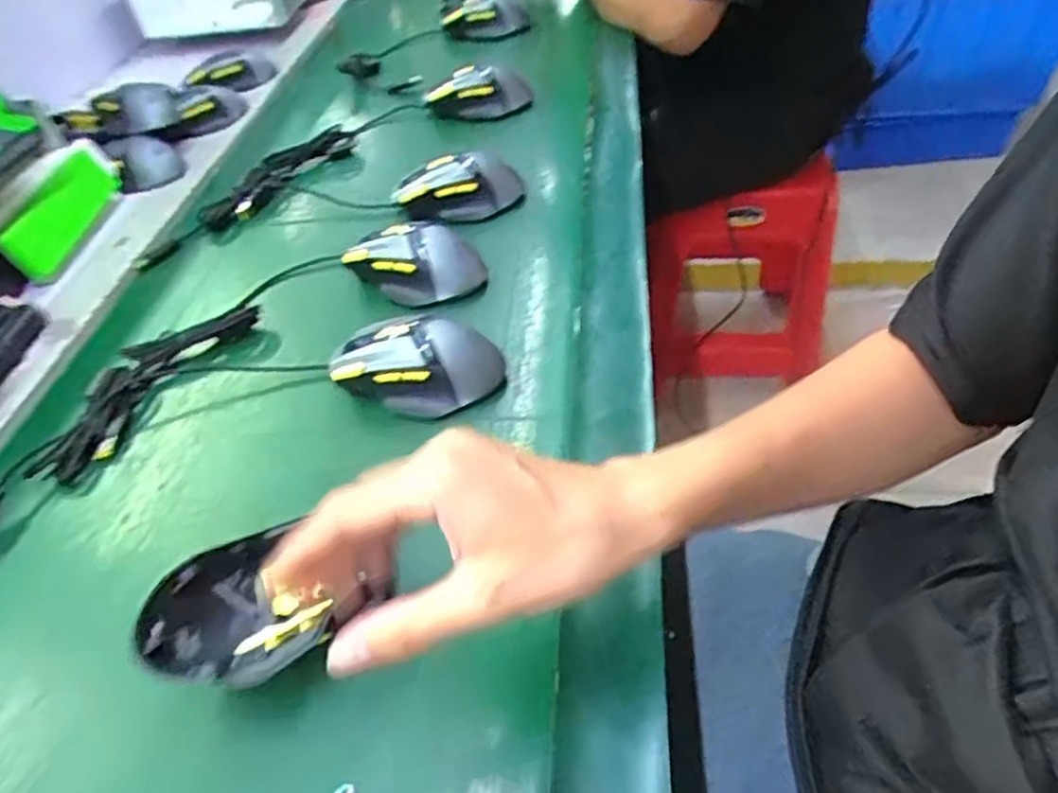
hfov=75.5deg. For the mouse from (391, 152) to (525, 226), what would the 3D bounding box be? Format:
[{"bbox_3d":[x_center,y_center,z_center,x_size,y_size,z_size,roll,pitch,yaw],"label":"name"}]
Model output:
[{"bbox_3d":[-0.062,-0.190,0.626,0.115,0.044,0.066,-25,48,-13],"label":"mouse"}]

